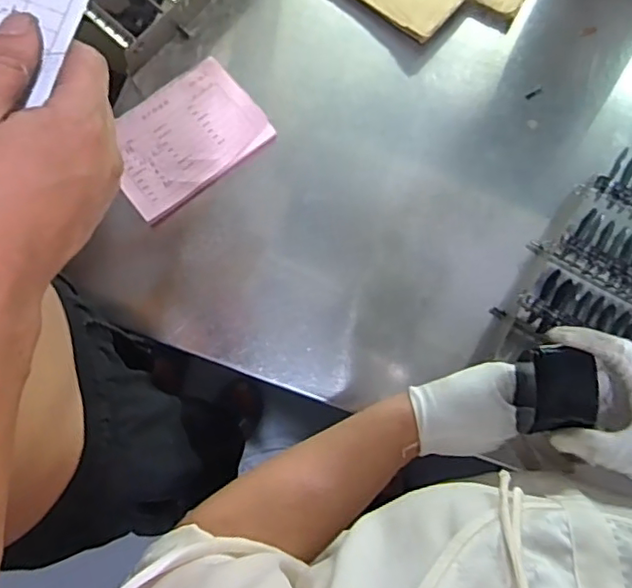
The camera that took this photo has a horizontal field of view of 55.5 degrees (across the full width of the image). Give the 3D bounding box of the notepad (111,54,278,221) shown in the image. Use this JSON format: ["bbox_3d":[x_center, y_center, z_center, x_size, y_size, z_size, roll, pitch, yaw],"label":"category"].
[{"bbox_3d":[-0.148,-0.176,0.670,0.171,0.010,0.127,-37,80,-6],"label":"notepad"}]

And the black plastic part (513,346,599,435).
[{"bbox_3d":[0.172,0.069,0.425,0.049,0.033,0.057,0,71,8],"label":"black plastic part"}]

